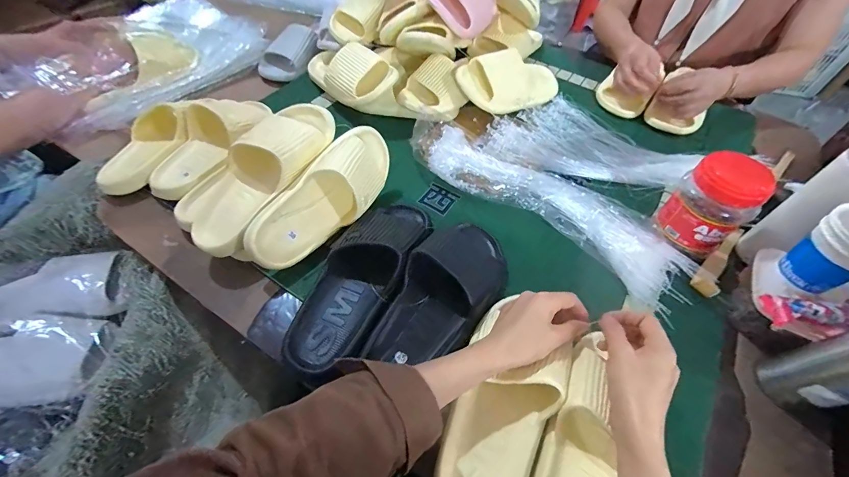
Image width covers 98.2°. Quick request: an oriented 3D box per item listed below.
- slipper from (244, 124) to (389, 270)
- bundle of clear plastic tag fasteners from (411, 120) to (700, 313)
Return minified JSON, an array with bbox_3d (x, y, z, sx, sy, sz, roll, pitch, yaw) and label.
[{"bbox_3d":[-0.128,-0.056,0.510,0.066,0.096,0.253,10,54,49],"label":"slipper"},{"bbox_3d":[0.183,-0.069,0.572,0.452,0.059,0.139,33,58,21],"label":"bundle of clear plastic tag fasteners"}]

